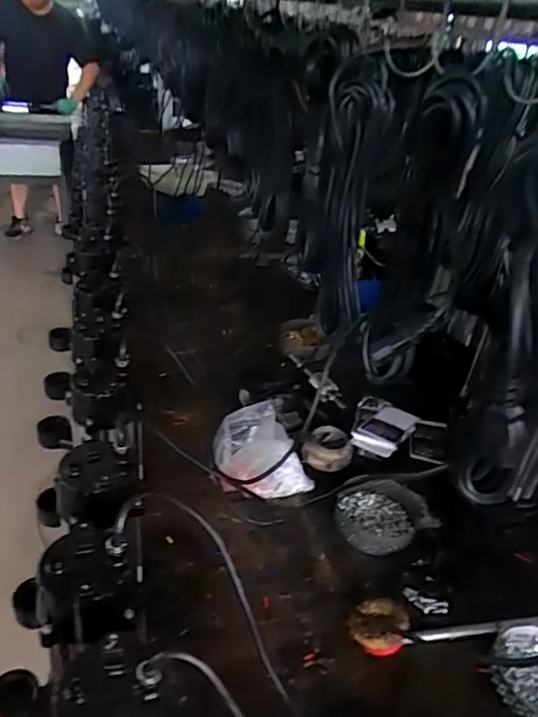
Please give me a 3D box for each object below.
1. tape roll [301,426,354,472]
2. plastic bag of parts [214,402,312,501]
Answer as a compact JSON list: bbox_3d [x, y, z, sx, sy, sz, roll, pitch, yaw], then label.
[{"bbox_3d":[0.108,0.168,1.040,0.082,0.034,0.094,17,34,18],"label":"tape roll"},{"bbox_3d":[-0.007,0.152,0.951,0.159,0.125,0.121,-7,35,-19],"label":"plastic bag of parts"}]

